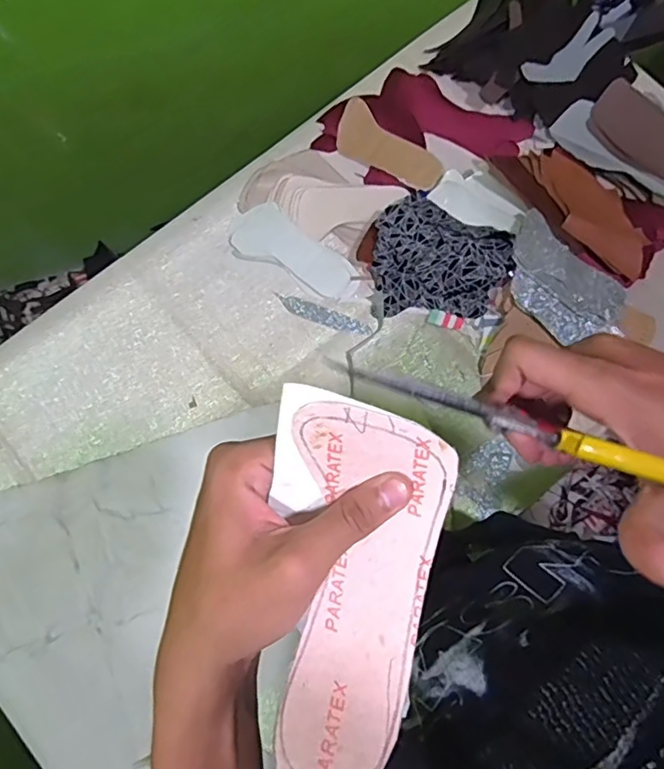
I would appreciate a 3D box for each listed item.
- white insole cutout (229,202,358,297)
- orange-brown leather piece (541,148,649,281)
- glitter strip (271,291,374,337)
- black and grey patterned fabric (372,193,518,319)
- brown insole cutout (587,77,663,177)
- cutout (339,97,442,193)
[{"bbox_3d":[-0.057,-0.180,0.759,0.175,0.019,0.076,39,78,9],"label":"white insole cutout"},{"bbox_3d":[0.360,-0.238,0.767,0.085,0.023,0.207,-26,77,-7],"label":"orange-brown leather piece"},{"bbox_3d":[-0.013,-0.092,0.745,0.134,0.004,0.025,22,76,5],"label":"glitter strip"},{"bbox_3d":[0.145,-0.177,0.741,0.172,0.055,0.150,2,75,0],"label":"black and grey patterned fabric"},{"bbox_3d":[0.477,-0.323,0.776,0.253,0.017,0.100,43,81,7],"label":"brown insole cutout"},{"bbox_3d":[0.079,-0.334,0.797,0.167,0.017,0.069,38,102,4],"label":"cutout"}]

